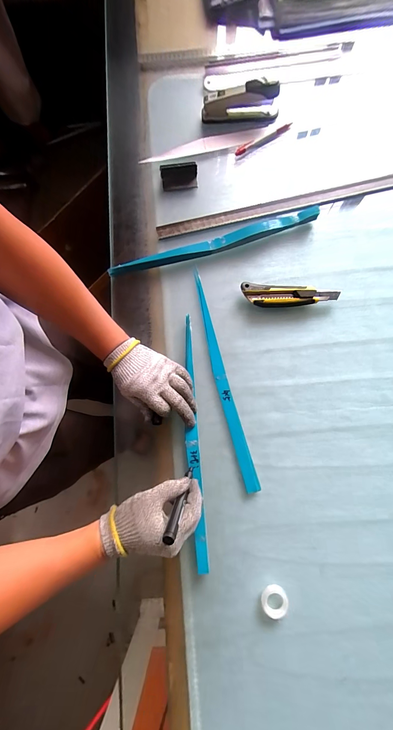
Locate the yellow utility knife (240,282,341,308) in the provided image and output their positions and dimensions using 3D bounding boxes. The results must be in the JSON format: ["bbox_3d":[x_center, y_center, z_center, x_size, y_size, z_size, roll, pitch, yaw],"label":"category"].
[{"bbox_3d":[0.161,-0.117,0.480,0.164,0.030,0.039,3,80,2],"label":"yellow utility knife"}]

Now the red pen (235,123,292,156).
[{"bbox_3d":[0.130,-0.440,0.540,0.121,0.011,0.018,-31,81,-4],"label":"red pen"}]

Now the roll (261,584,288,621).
[{"bbox_3d":[0.112,0.340,0.398,0.037,0.018,0.041,-13,80,-1],"label":"roll"}]

